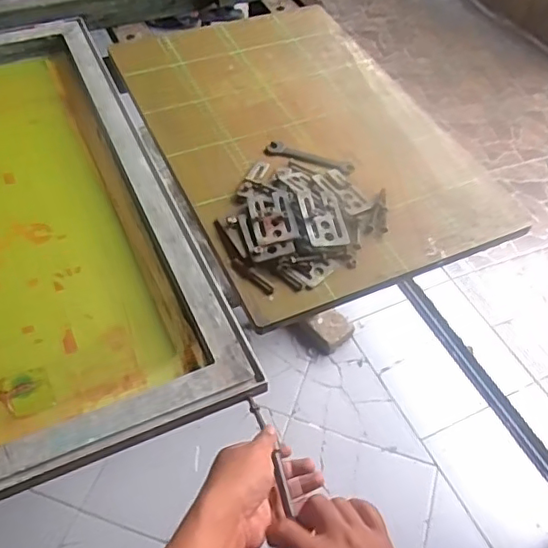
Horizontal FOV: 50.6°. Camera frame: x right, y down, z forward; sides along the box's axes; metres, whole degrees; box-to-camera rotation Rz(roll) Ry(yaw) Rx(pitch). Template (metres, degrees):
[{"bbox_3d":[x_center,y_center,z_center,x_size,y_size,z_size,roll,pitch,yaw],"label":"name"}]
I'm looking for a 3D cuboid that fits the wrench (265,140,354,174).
[{"bbox_3d":[0.050,-0.164,0.807,0.123,0.008,0.029,16,53,7],"label":"wrench"}]

